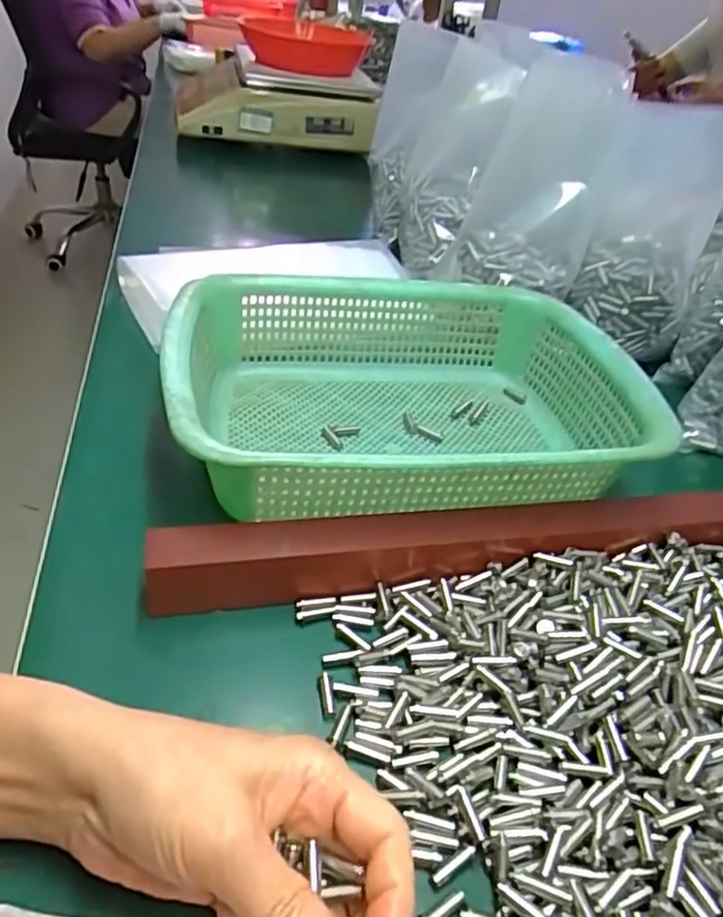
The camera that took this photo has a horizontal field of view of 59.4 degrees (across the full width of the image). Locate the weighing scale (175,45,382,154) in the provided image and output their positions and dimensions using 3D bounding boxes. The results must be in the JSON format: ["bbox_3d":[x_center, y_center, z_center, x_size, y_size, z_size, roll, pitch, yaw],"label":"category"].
[{"bbox_3d":[-0.158,-0.634,1.105,0.314,0.101,0.309,-3,40,-13],"label":"weighing scale"}]

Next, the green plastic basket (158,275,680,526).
[{"bbox_3d":[0.028,-0.041,0.429,0.291,0.090,0.216,-3,39,-10],"label":"green plastic basket"}]

